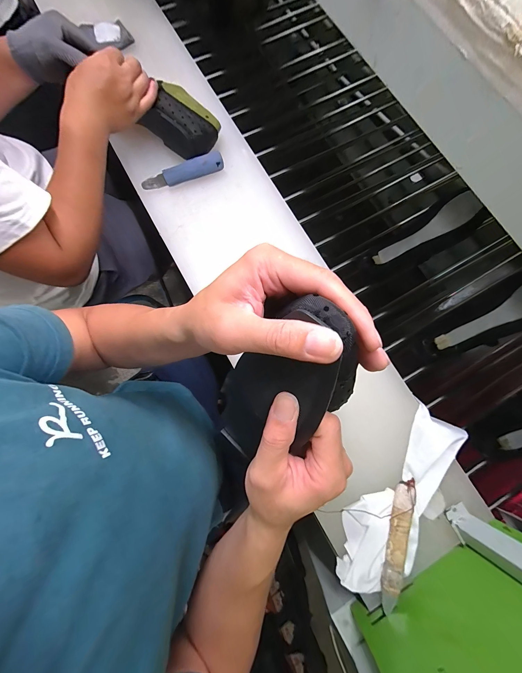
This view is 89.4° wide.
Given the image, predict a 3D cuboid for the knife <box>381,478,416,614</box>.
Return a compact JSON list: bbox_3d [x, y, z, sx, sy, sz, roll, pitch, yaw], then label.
[{"bbox_3d":[0.200,0.297,0.382,0.032,0.017,0.166,15,78,2],"label":"knife"}]

